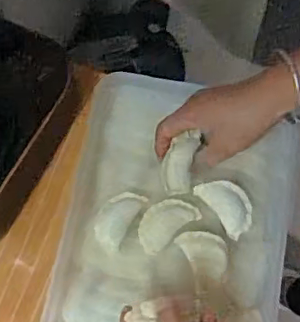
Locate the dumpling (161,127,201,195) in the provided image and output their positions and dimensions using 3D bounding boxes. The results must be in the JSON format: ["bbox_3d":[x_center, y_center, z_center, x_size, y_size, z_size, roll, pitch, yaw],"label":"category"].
[{"bbox_3d":[0.027,0.003,0.585,0.035,0.023,0.061,7,96,-13],"label":"dumpling"}]

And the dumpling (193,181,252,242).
[{"bbox_3d":[0.080,0.045,0.589,0.036,0.029,0.065,-36,74,-9],"label":"dumpling"}]

